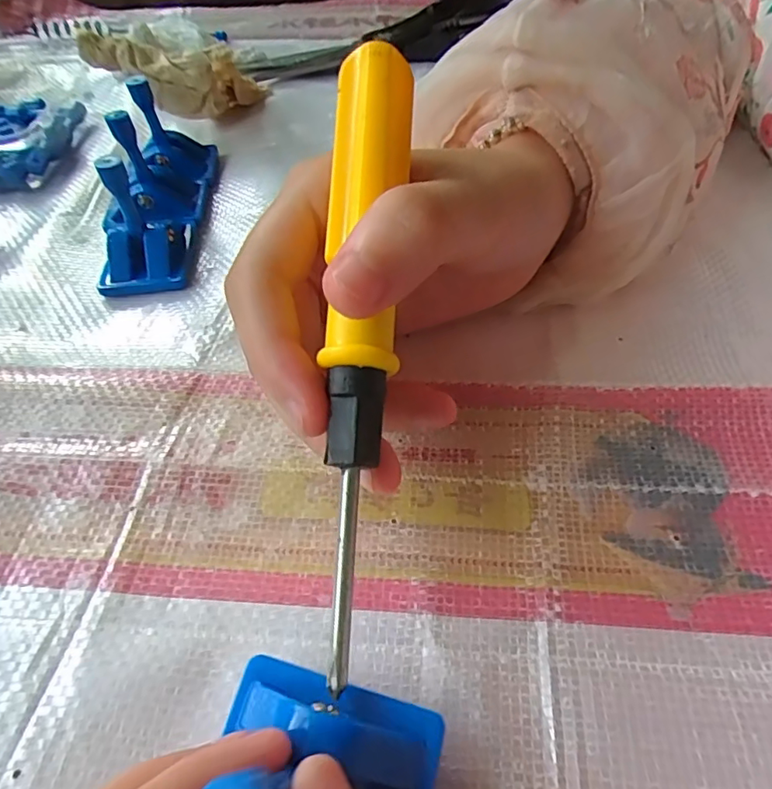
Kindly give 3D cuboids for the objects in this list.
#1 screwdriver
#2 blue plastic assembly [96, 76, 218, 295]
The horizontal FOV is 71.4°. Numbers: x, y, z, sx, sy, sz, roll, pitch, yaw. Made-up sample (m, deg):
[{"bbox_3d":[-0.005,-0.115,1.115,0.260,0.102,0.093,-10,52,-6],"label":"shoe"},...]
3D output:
[{"bbox_3d":[-0.007,-0.007,0.123,0.018,0.022,0.148,3,87,6],"label":"screwdriver"},{"bbox_3d":[-0.101,-0.097,0.232,0.031,0.043,0.109,-2,48,-4],"label":"blue plastic assembly"}]

